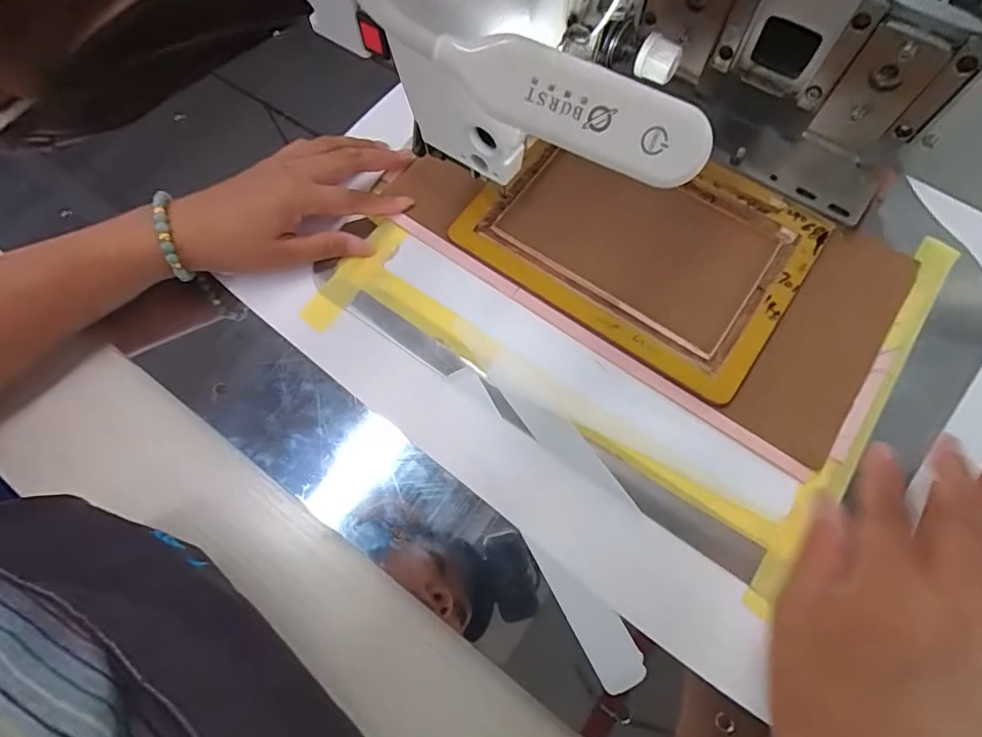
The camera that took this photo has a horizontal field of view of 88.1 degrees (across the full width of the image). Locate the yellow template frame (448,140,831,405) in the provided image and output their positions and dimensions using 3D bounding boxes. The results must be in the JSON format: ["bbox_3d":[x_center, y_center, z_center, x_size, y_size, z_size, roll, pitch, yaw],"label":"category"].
[{"bbox_3d":[0.106,-0.098,0.371,0.227,0.009,0.162,34,76,12],"label":"yellow template frame"}]

